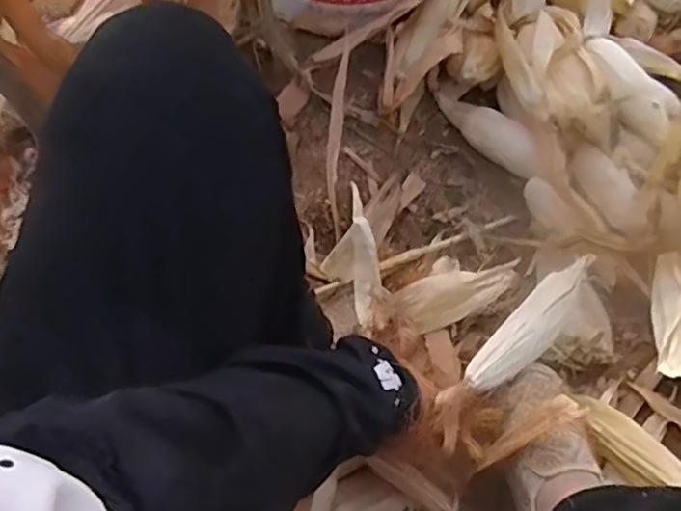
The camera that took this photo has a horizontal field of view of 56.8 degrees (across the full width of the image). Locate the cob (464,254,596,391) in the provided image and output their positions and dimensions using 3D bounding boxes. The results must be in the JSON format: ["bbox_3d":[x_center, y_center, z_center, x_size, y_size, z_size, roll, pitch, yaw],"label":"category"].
[{"bbox_3d":[0.197,0.062,0.620,0.043,0.048,0.217,40,67,19],"label":"cob"}]

